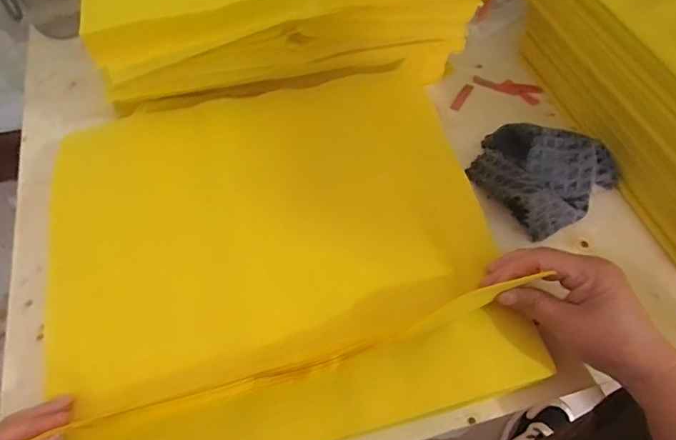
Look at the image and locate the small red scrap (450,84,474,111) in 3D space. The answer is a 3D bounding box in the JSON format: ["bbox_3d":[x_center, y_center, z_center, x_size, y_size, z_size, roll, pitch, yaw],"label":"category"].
[{"bbox_3d":[0.142,-0.140,0.539,0.011,0.008,0.049,28,61,13],"label":"small red scrap"}]

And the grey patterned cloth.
[{"bbox_3d":[0.196,-0.048,0.459,0.124,0.048,0.123,38,64,18],"label":"grey patterned cloth"}]

